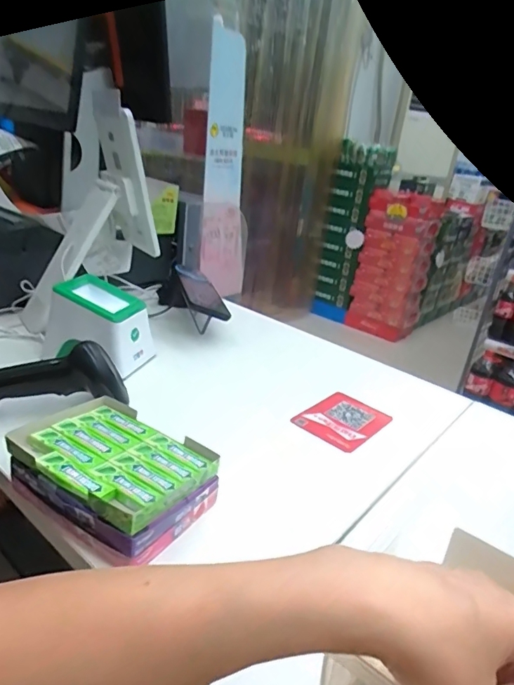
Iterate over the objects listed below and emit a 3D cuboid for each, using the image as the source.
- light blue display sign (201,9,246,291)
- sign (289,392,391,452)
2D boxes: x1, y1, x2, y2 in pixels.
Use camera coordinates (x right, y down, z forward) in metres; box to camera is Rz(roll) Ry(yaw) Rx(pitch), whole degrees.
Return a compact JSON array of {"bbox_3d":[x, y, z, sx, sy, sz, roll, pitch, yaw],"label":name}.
[{"bbox_3d":[-0.074,-0.374,1.082,0.025,0.553,0.132,20,30,37],"label":"light blue display sign"},{"bbox_3d":[0.119,0.103,0.658,0.092,0.011,0.125,25,30,36],"label":"sign"}]

